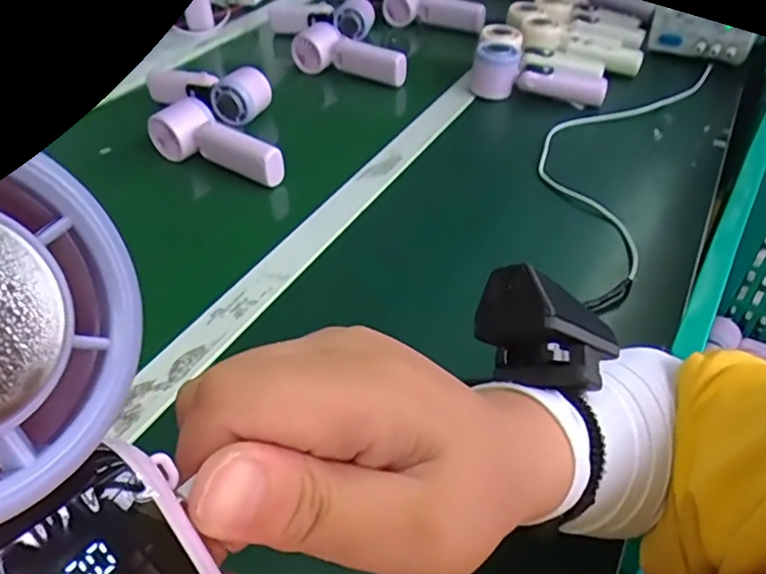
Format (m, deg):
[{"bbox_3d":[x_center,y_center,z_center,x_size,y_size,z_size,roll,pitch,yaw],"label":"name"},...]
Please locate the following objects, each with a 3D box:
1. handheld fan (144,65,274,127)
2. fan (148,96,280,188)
[{"bbox_3d":[-0.224,-0.257,0.757,0.169,0.049,0.064,22,47,25],"label":"handheld fan"},{"bbox_3d":[-0.183,-0.157,0.643,0.164,0.052,0.052,26,49,29],"label":"fan"}]

